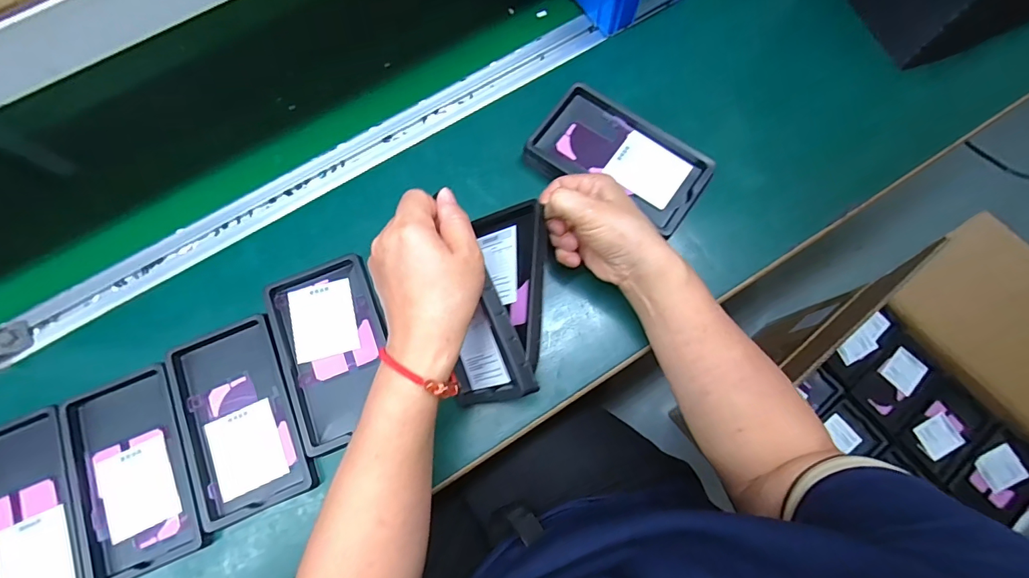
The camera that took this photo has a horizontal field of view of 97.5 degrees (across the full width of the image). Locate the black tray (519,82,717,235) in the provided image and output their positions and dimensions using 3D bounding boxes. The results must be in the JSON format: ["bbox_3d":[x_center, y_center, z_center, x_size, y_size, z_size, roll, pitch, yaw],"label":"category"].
[{"bbox_3d":[0.099,-0.124,0.436,0.161,0.020,0.100,33,77,10],"label":"black tray"}]

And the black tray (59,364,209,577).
[{"bbox_3d":[-0.325,0.155,0.382,0.094,0.012,0.159,-24,75,-5],"label":"black tray"}]

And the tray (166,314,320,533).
[{"bbox_3d":[-0.238,0.111,0.393,0.097,0.015,0.160,-24,75,-5],"label":"tray"}]

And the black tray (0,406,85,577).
[{"bbox_3d":[-0.410,0.190,0.376,0.090,0.016,0.157,-21,75,-5],"label":"black tray"}]

